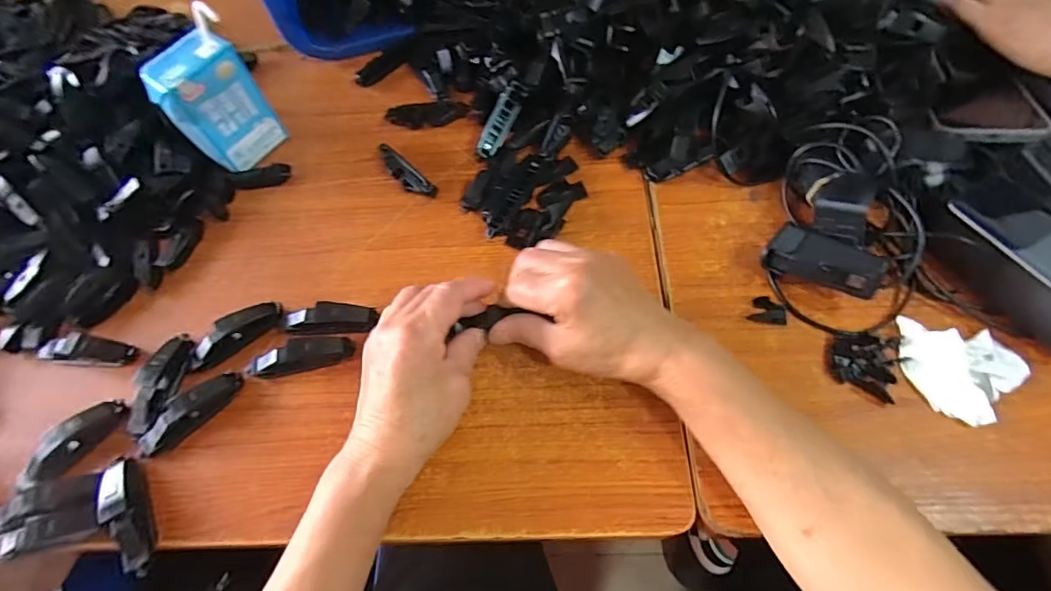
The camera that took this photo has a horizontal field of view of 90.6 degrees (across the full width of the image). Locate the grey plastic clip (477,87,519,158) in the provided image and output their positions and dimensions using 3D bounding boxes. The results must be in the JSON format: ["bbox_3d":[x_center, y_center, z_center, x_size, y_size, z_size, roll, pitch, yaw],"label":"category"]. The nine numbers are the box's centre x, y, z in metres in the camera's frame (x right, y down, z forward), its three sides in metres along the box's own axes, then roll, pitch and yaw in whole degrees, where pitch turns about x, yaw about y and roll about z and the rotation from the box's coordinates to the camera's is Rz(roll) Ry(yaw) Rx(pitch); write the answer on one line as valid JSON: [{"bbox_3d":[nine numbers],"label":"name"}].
[{"bbox_3d":[-0.023,-0.157,0.479,0.018,0.014,0.065,26,93,15],"label":"grey plastic clip"}]

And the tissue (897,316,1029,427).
[{"bbox_3d":[0.301,0.051,0.355,0.072,0.025,0.067,9,63,8],"label":"tissue"}]

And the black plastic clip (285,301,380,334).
[{"bbox_3d":[-0.153,0.019,0.405,0.072,0.023,0.019,-2,62,3],"label":"black plastic clip"}]

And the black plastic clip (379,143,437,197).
[{"bbox_3d":[-0.111,-0.111,0.471,0.074,0.017,0.019,40,71,22],"label":"black plastic clip"}]

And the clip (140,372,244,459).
[{"bbox_3d":[-0.242,0.084,0.374,0.077,0.021,0.019,-40,67,-17],"label":"clip"}]

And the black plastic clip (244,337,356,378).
[{"bbox_3d":[-0.171,0.044,0.388,0.078,0.023,0.019,-10,62,-2],"label":"black plastic clip"}]

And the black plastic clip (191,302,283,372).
[{"bbox_3d":[-0.228,0.029,0.406,0.075,0.026,0.019,-32,64,-13],"label":"black plastic clip"}]

